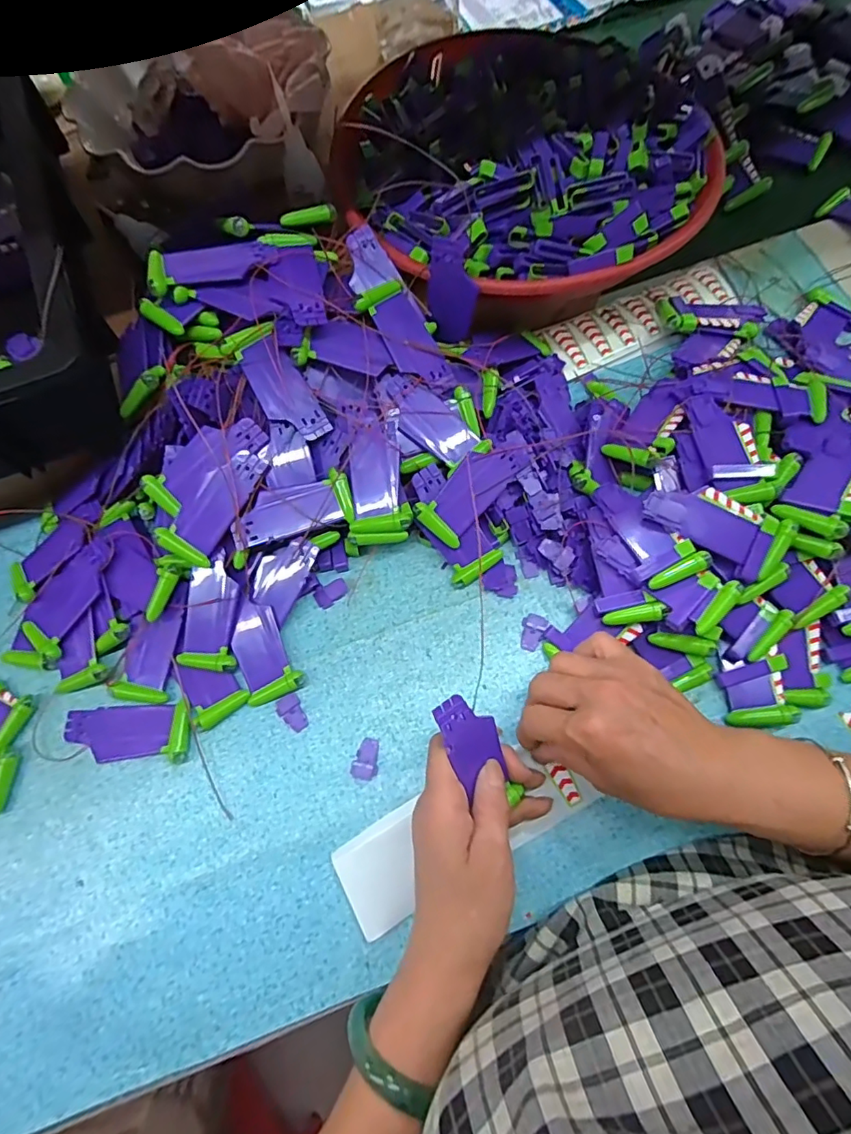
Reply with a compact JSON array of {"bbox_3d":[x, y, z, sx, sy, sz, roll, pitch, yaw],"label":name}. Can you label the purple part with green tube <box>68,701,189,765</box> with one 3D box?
[{"bbox_3d":[-0.212,0.118,0.373,0.090,0.009,0.039,-1,71,3],"label":"purple part with green tube"}]

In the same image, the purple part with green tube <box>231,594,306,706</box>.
[{"bbox_3d":[-0.119,0.060,0.385,0.038,0.017,0.073,-22,71,-4],"label":"purple part with green tube"}]

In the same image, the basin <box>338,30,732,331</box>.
[{"bbox_3d":[0.075,-0.326,0.456,0.279,0.093,0.289,-1,71,3],"label":"basin"}]

